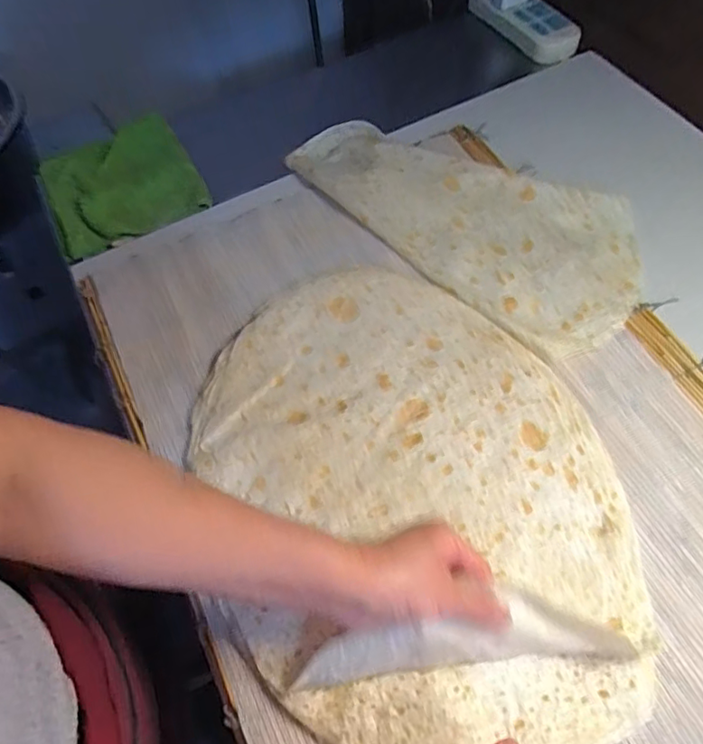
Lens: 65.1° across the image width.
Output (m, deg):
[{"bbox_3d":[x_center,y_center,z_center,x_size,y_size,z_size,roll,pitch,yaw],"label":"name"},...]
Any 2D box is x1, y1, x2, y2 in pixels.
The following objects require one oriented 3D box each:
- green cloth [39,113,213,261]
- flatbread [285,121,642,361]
[{"bbox_3d":[-0.309,-0.261,0.738,0.189,0.021,0.217,-24,63,-9],"label":"green cloth"},{"bbox_3d":[0.143,-0.208,0.666,0.457,0.019,0.230,40,70,21],"label":"flatbread"}]

